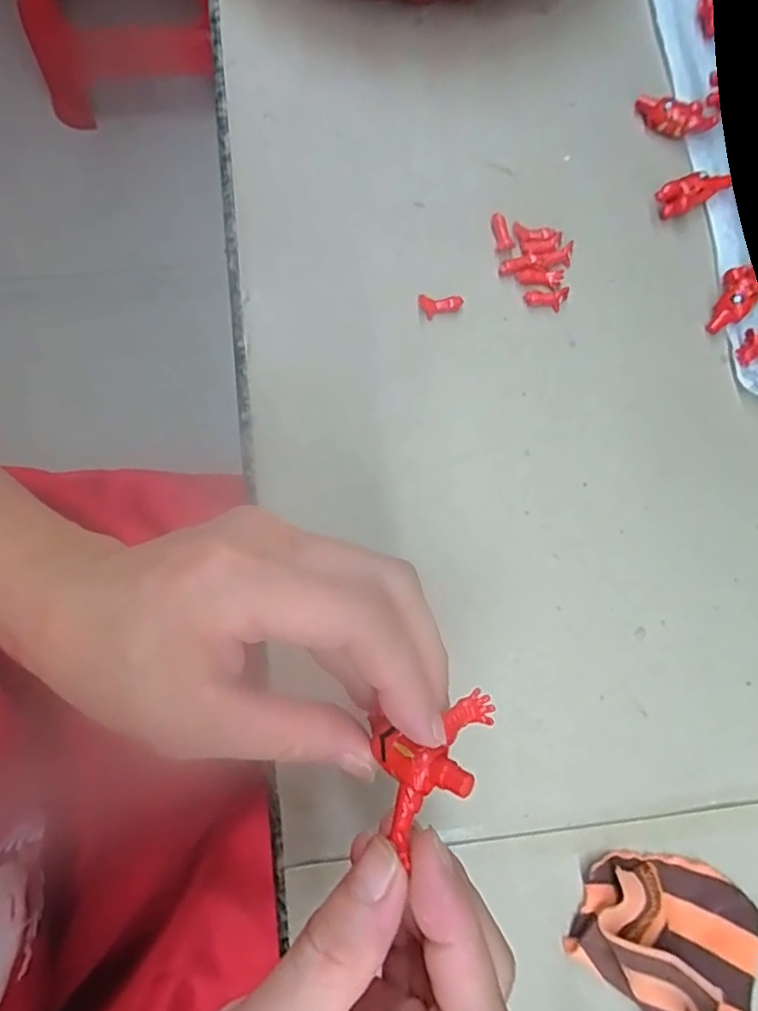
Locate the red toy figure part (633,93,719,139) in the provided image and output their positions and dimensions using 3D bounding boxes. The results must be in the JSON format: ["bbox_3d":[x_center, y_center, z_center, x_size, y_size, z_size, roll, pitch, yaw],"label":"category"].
[{"bbox_3d":[0.160,-0.211,0.337,0.041,0.011,0.016,17,80,2],"label":"red toy figure part"}]

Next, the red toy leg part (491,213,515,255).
[{"bbox_3d":[0.064,-0.141,0.320,0.010,0.004,0.022,-6,80,-2],"label":"red toy leg part"}]

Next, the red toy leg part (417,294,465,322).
[{"bbox_3d":[0.031,-0.099,0.312,0.022,0.006,0.010,-3,80,-2],"label":"red toy leg part"}]

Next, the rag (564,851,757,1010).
[{"bbox_3d":[0.123,0.183,0.253,0.078,0.030,0.068,42,82,6],"label":"rag"}]

